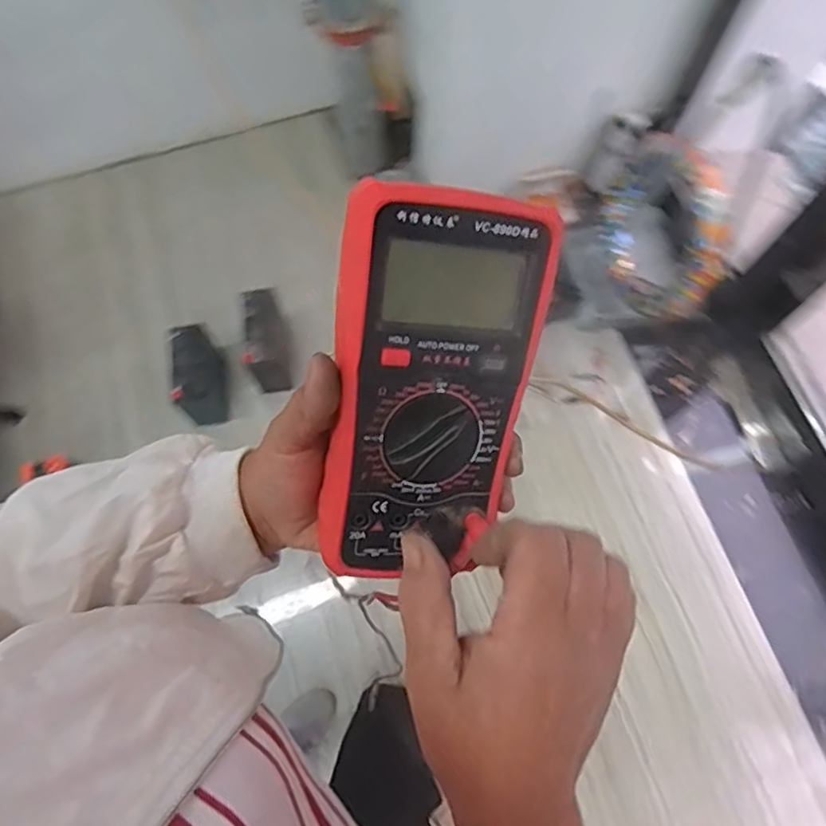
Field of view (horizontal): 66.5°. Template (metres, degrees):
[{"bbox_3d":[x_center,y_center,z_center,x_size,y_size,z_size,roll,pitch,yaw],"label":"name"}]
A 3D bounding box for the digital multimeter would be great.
[{"bbox_3d":[0.006,-0.010,0.293,0.084,0.033,0.173,1,112,-17],"label":"digital multimeter"}]

